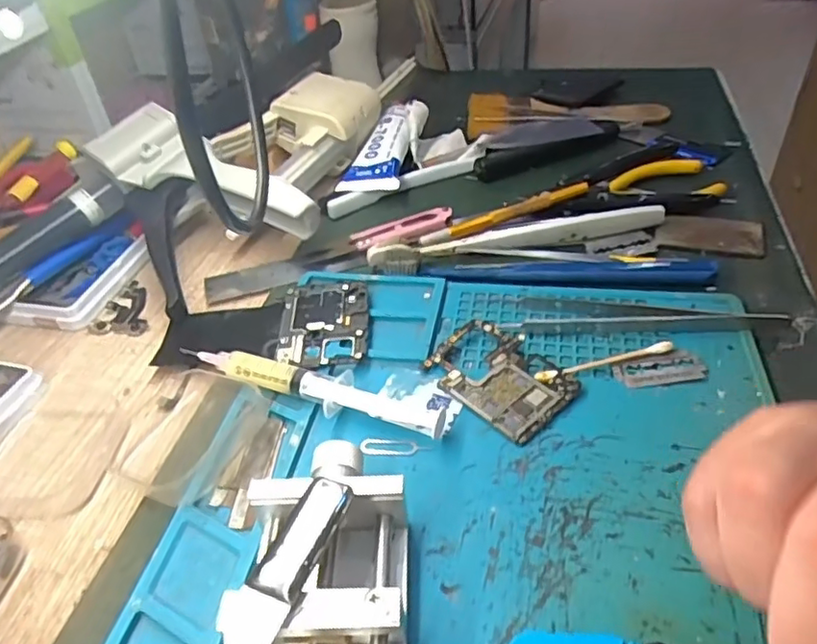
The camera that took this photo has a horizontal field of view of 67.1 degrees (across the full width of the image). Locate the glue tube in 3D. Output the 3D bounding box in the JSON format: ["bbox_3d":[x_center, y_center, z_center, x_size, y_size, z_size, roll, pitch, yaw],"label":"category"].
[{"bbox_3d":[-0.020,-0.134,0.473,0.050,0.034,0.101,6,42,14],"label":"glue tube"}]

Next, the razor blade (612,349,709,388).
[{"bbox_3d":[0.120,0.022,0.294,0.041,0.004,0.019,-8,41,-1],"label":"razor blade"}]

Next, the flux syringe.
[{"bbox_3d":[-0.048,0.030,0.294,0.137,0.016,0.018,11,44,20],"label":"flux syringe"}]

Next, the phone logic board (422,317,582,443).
[{"bbox_3d":[0.044,0.024,0.298,0.050,0.007,0.069,-34,47,-28],"label":"phone logic board"}]

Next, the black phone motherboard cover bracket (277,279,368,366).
[{"bbox_3d":[-0.046,0.000,0.337,0.047,0.005,0.067,-5,41,1],"label":"black phone motherboard cover bracket"}]

